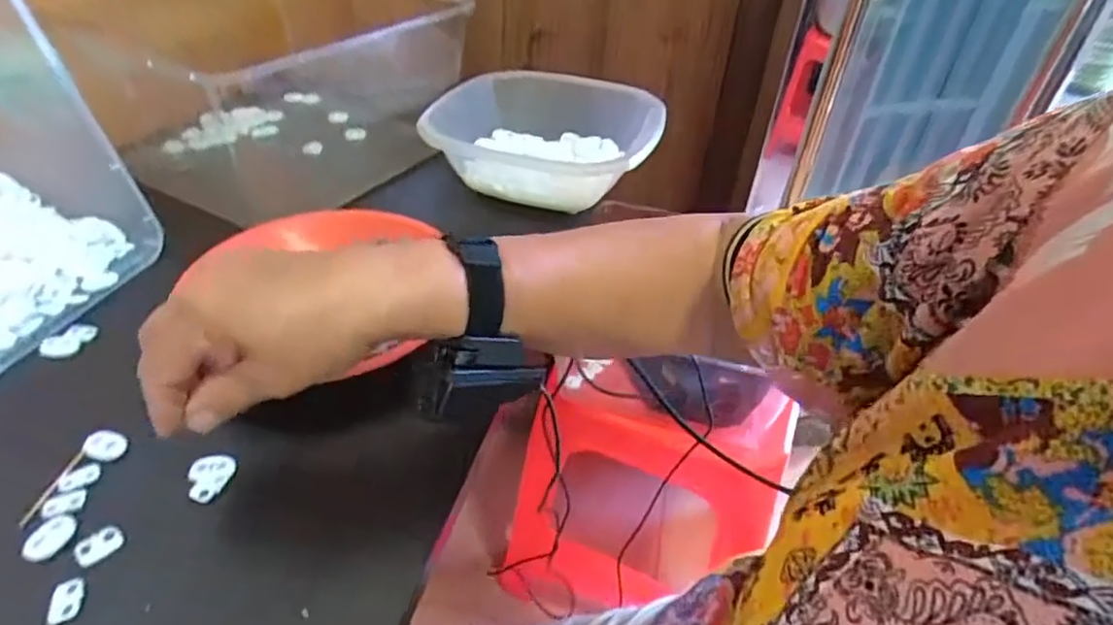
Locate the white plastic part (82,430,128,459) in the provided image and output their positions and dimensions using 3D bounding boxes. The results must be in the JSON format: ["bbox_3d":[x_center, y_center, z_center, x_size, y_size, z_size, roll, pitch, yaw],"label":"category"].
[{"bbox_3d":[-0.251,0.074,0.334,0.023,0.004,0.016,15,73,6],"label":"white plastic part"}]

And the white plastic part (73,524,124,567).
[{"bbox_3d":[-0.225,0.115,0.296,0.020,0.006,0.013,-30,49,-34],"label":"white plastic part"}]

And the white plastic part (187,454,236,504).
[{"bbox_3d":[-0.189,0.089,0.325,0.021,0.004,0.026,22,56,7],"label":"white plastic part"}]

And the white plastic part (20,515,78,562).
[{"bbox_3d":[-0.249,0.109,0.294,0.016,0.007,0.022,11,39,9],"label":"white plastic part"}]

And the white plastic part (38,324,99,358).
[{"bbox_3d":[-0.325,0.019,0.400,0.019,0.007,0.032,19,41,18],"label":"white plastic part"}]

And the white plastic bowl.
[{"bbox_3d":[-0.004,-0.164,0.587,0.199,0.072,0.204,14,40,12],"label":"white plastic bowl"}]

